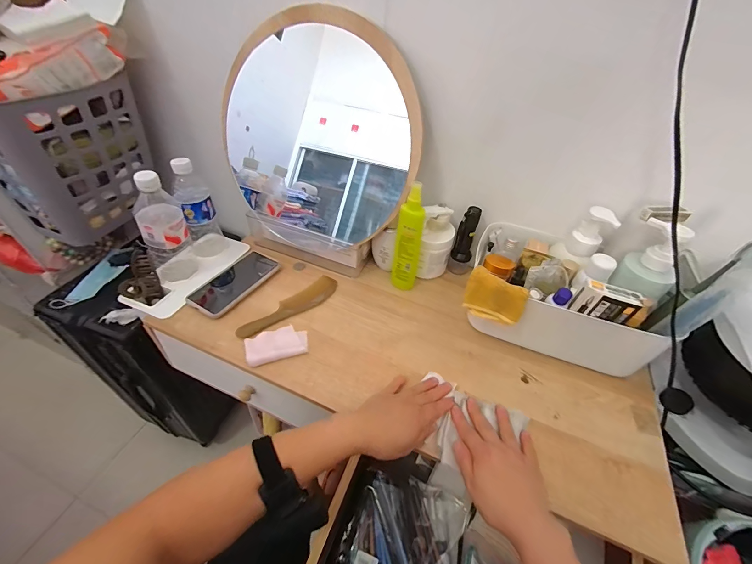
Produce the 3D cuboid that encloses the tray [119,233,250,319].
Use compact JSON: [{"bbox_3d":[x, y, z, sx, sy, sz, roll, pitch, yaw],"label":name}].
[{"bbox_3d":[-0.354,-0.025,0.630,0.106,0.021,0.214,17,46,12],"label":"tray"}]

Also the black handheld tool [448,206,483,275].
[{"bbox_3d":[0.176,-0.078,0.646,0.034,0.141,0.034,-6,46,-11],"label":"black handheld tool"}]

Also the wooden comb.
[{"bbox_3d":[-0.148,0.046,0.594,0.052,0.012,0.203,32,51,25],"label":"wooden comb"}]

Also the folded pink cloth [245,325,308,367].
[{"bbox_3d":[-0.159,0.099,0.527,0.094,0.007,0.060,-14,48,-18],"label":"folded pink cloth"}]

